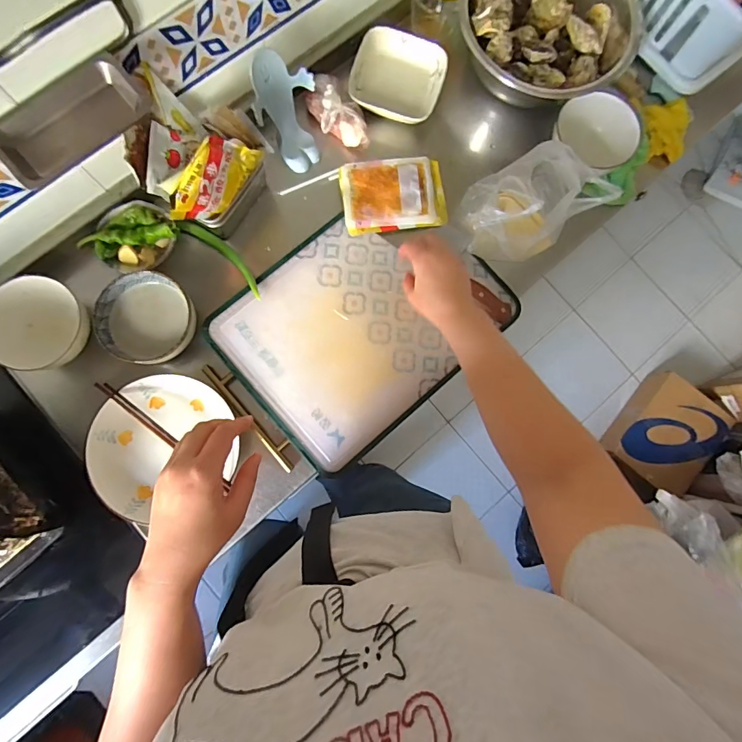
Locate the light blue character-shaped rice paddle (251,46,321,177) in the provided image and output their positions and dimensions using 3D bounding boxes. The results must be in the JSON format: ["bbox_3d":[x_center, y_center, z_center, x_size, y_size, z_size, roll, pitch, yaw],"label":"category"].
[{"bbox_3d":[-0.121,-0.376,0.618,0.093,0.160,0.033,-33,61,-7],"label":"light blue character-shaped rice paddle"}]

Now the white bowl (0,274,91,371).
[{"bbox_3d":[-0.444,-0.061,0.562,0.112,0.051,0.121,0,83,-4],"label":"white bowl"}]

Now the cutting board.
[{"bbox_3d":[-0.009,-0.077,0.636,0.387,0.012,0.301,-42,87,-7],"label":"cutting board"}]

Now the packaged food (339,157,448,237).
[{"bbox_3d":[0.035,-0.270,0.650,0.155,0.024,0.111,-6,83,-4],"label":"packaged food"}]

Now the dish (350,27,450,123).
[{"bbox_3d":[0.043,-0.466,0.684,0.140,0.048,0.136,17,82,-1],"label":"dish"}]

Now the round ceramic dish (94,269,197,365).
[{"bbox_3d":[-0.306,-0.069,0.588,0.123,0.049,0.119,0,83,-4],"label":"round ceramic dish"}]

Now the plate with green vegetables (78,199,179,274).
[{"bbox_3d":[-0.342,-0.195,0.607,0.104,0.046,0.103,0,83,-4],"label":"plate with green vegetables"}]

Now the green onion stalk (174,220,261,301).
[{"bbox_3d":[-0.214,-0.170,0.629,0.155,0.034,0.034,41,82,2],"label":"green onion stalk"}]

